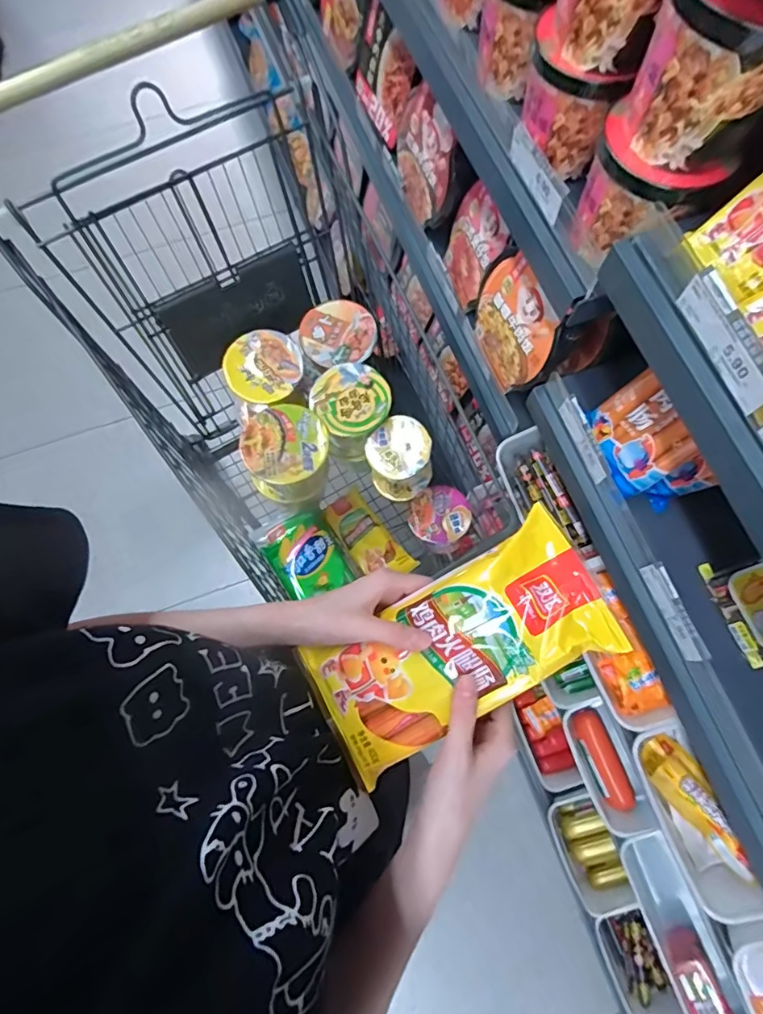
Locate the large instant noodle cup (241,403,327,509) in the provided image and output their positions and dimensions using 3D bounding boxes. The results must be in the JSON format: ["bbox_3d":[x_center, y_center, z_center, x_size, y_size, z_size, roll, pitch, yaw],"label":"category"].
[{"bbox_3d":[-0.152,-0.086,0.863,0.128,0.124,0.133,0,73,0],"label":"large instant noodle cup"}]

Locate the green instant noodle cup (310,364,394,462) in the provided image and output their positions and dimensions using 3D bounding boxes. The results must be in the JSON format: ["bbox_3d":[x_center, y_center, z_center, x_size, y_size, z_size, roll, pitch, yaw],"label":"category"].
[{"bbox_3d":[-0.051,-0.162,0.900,0.126,0.125,0.137,0,73,0],"label":"green instant noodle cup"}]

